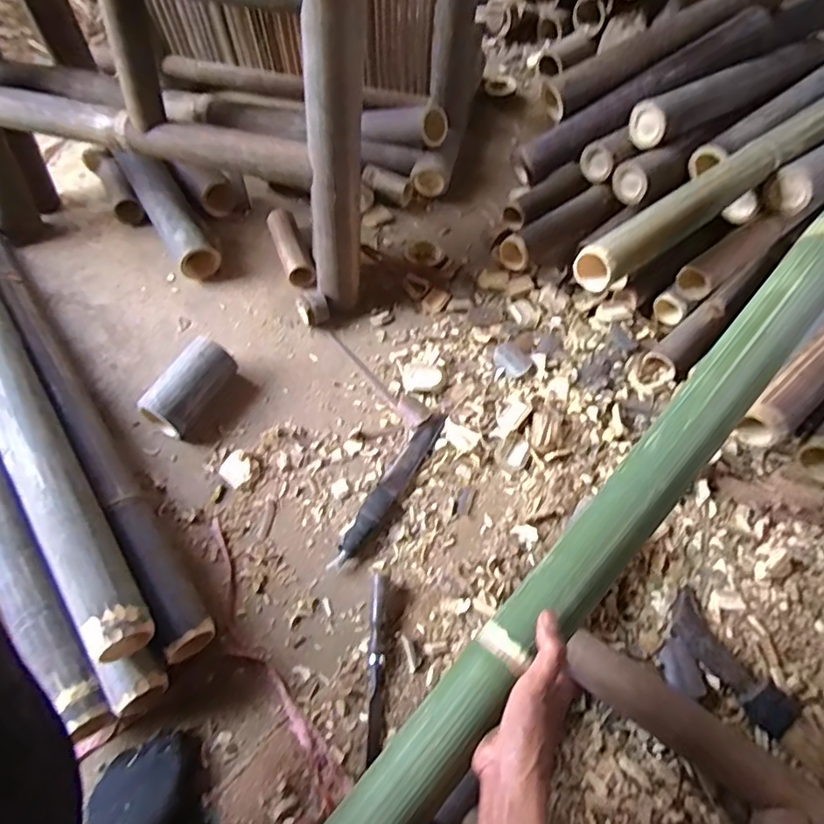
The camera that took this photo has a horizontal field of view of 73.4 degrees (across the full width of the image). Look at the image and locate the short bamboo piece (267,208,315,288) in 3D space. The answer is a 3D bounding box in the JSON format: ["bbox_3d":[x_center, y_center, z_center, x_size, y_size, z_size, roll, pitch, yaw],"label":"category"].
[{"bbox_3d":[-0.218,-0.298,0.993,0.048,0.033,0.154,-20,78,-9],"label":"short bamboo piece"}]

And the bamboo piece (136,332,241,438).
[{"bbox_3d":[-0.335,-0.035,0.843,0.077,0.074,0.146,24,63,12],"label":"bamboo piece"}]

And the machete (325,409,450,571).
[{"bbox_3d":[-0.030,0.105,0.800,0.034,0.016,0.279,31,64,13],"label":"machete"}]

